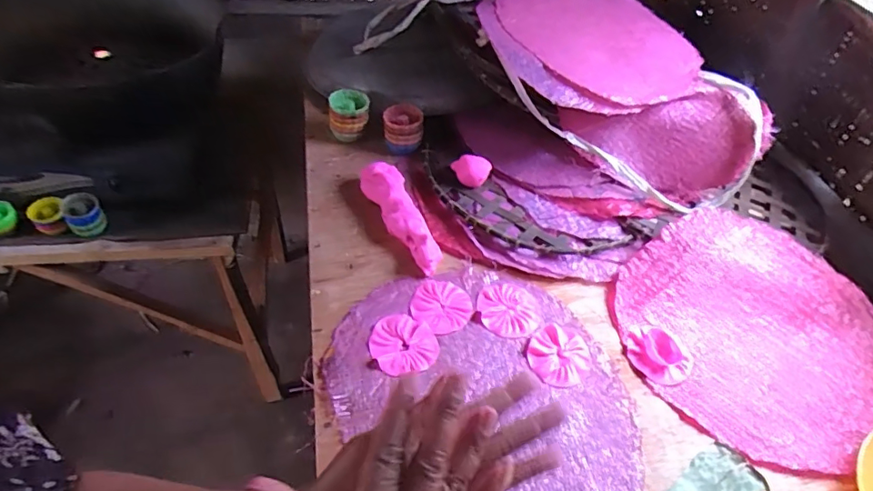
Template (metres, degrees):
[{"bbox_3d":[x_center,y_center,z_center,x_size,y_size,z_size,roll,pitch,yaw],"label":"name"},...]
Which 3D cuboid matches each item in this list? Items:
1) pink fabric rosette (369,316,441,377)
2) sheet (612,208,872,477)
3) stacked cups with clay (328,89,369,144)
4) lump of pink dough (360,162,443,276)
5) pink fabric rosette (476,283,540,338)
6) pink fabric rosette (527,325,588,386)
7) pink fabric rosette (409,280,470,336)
[{"bbox_3d":[-0.039,0.115,0.618,0.075,0.004,0.080,3,46,-3],"label":"pink fabric rosette"},{"bbox_3d":[0.405,0.091,0.654,0.332,0.059,0.309,3,46,-3],"label":"sheet"},{"bbox_3d":[-0.144,-0.216,0.868,0.065,0.080,0.064,1,47,-4],"label":"stacked cups with clay"},{"bbox_3d":[-0.053,-0.042,0.736,0.062,0.049,0.202,-14,50,-18],"label":"lump of pink dough"},{"bbox_3d":[0.092,0.081,0.664,0.077,0.004,0.079,3,46,-3],"label":"pink fabric rosette"},{"bbox_3d":[0.148,0.129,0.626,0.069,0.004,0.079,38,54,27],"label":"pink fabric rosette"},{"bbox_3d":[0.006,0.075,0.657,0.070,0.008,0.079,19,48,12],"label":"pink fabric rosette"}]

